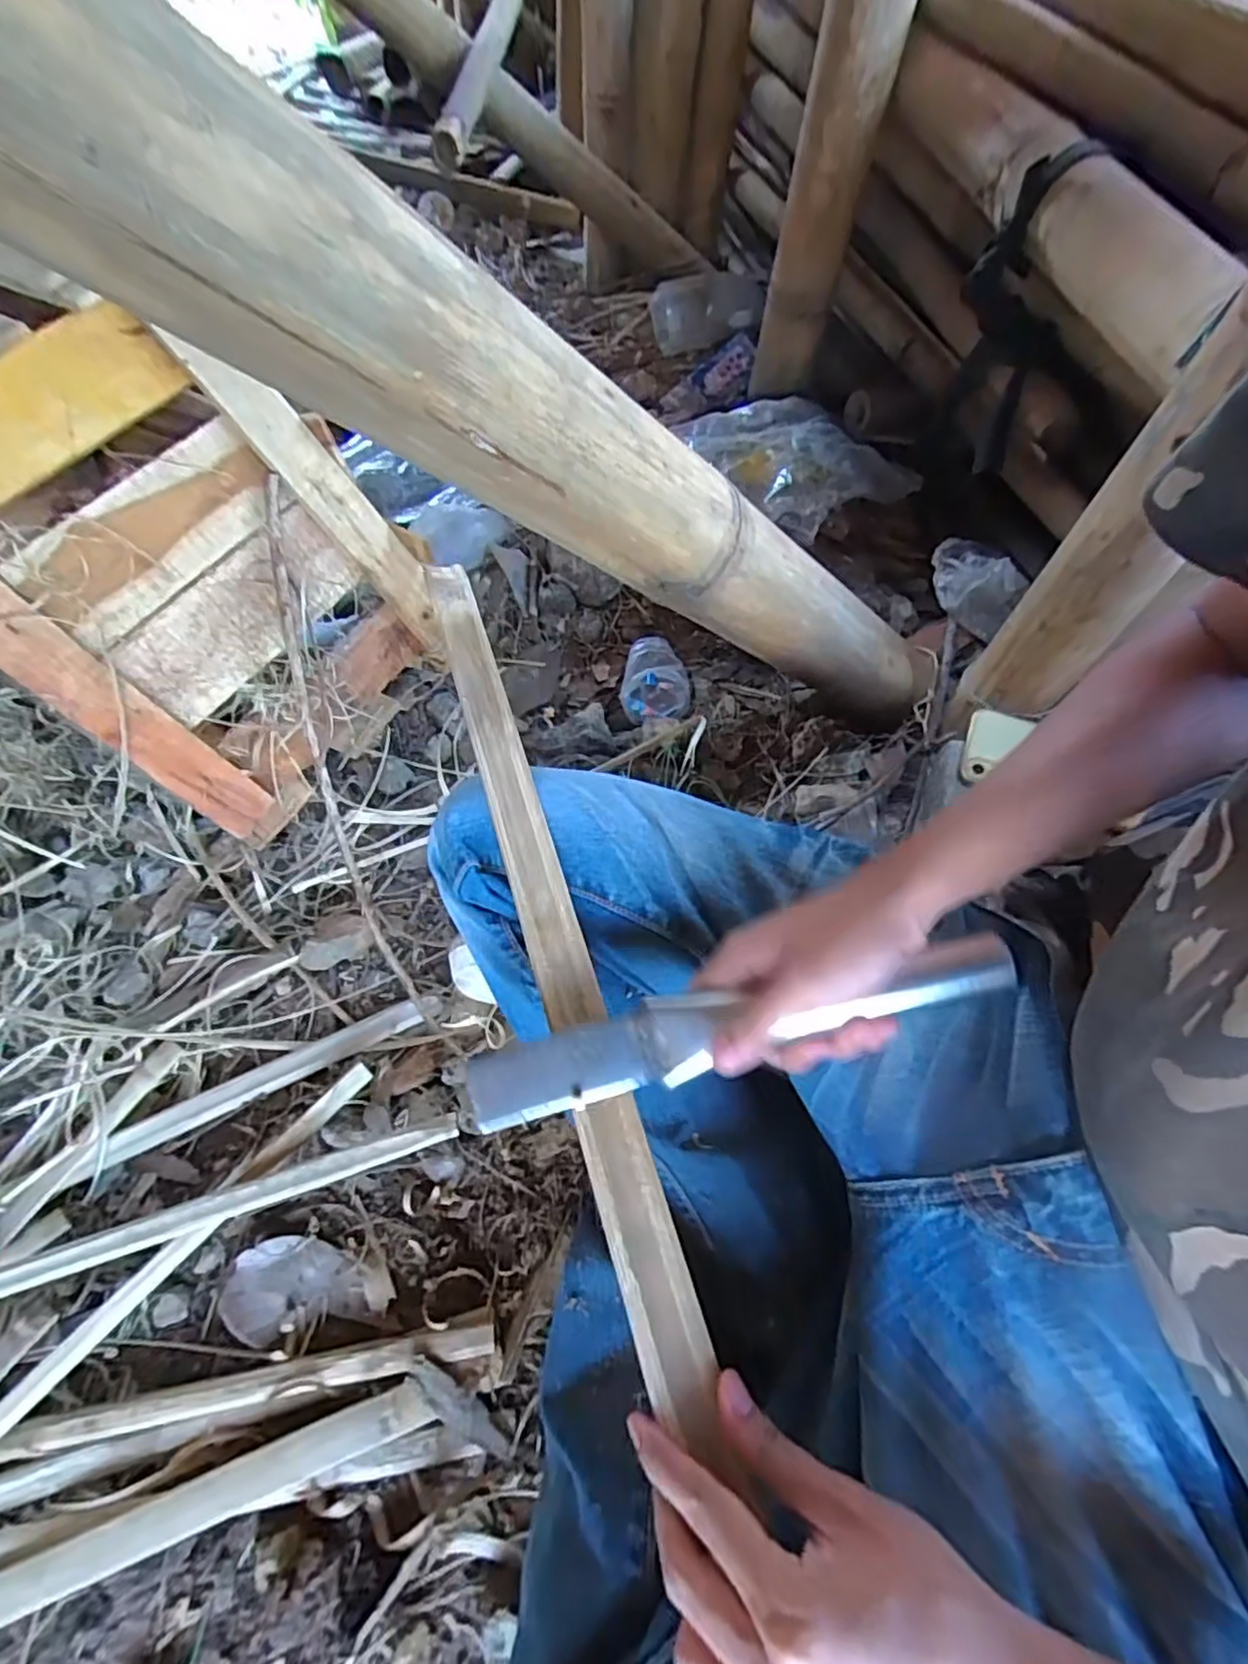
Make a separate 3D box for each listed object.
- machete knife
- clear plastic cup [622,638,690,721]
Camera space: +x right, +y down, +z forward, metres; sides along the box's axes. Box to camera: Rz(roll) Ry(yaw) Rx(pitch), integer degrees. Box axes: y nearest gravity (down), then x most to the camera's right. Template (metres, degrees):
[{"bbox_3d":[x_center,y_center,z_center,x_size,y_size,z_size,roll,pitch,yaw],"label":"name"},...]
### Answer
[{"bbox_3d":[0.057,0.096,0.329,0.273,0.017,0.037,-15,62,2],"label":"machete knife"},{"bbox_3d":[0.034,-0.167,0.716,0.074,0.048,0.078,-2,61,1],"label":"clear plastic cup"}]

